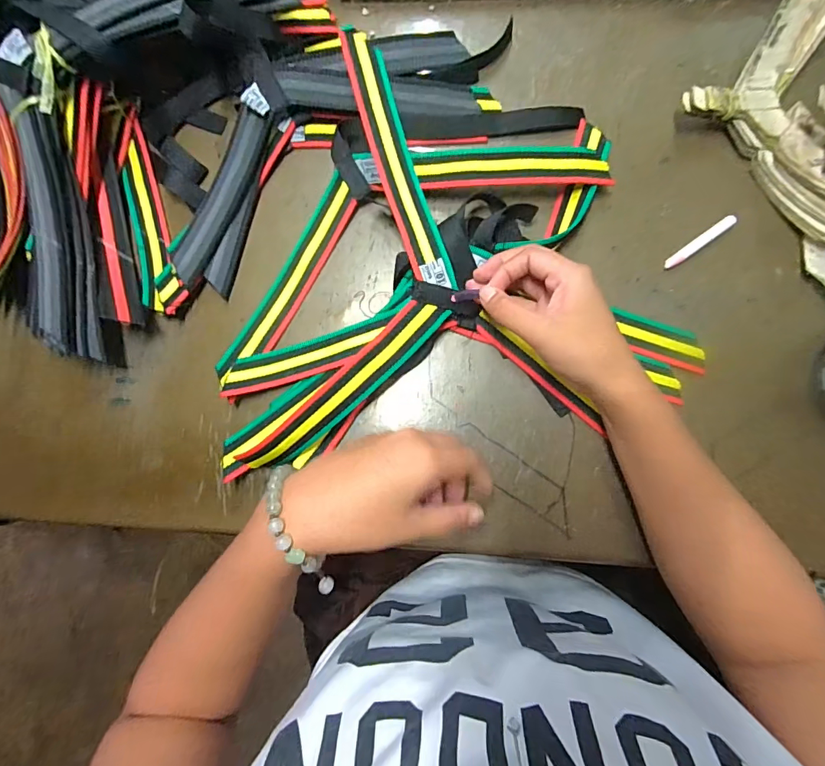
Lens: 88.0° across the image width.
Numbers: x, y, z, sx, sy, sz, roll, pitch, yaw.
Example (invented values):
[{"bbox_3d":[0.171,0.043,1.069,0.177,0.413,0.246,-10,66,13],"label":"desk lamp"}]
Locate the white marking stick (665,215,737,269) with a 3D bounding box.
[{"bbox_3d":[0.229,-0.112,0.341,0.063,0.011,0.009,-37,84,0],"label":"white marking stick"}]

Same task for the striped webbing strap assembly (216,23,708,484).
[{"bbox_3d":[0.018,-0.104,0.337,0.366,0.045,0.300,-8,84,3],"label":"striped webbing strap assembly"}]

